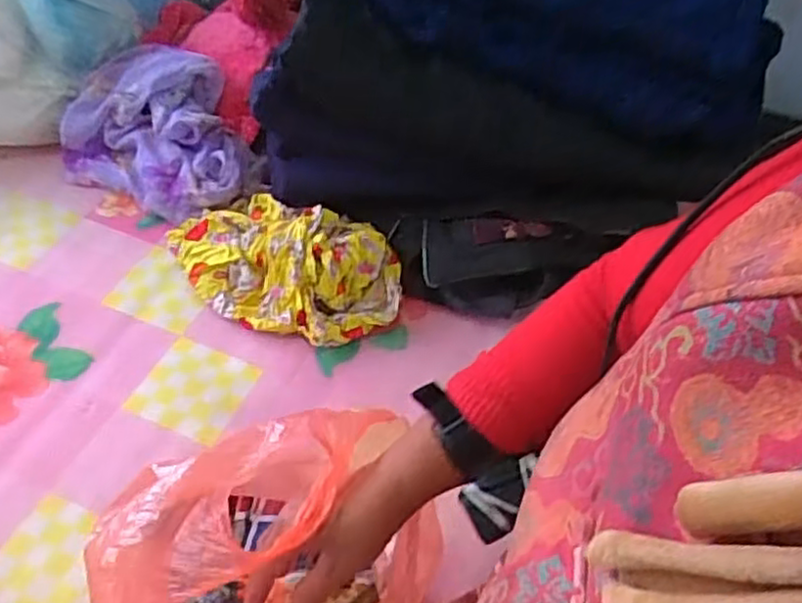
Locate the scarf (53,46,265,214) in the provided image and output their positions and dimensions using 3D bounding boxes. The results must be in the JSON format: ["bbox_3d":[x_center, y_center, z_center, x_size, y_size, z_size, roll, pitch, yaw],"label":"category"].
[{"bbox_3d":[-0.328,-0.222,0.974,0.229,0.109,0.259,-22,56,-22],"label":"scarf"}]

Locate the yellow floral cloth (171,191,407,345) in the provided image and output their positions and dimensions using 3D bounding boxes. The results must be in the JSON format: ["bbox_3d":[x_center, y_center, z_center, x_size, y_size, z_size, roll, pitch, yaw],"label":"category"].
[{"bbox_3d":[-0.139,-0.055,0.873,0.295,0.077,0.181,21,51,12],"label":"yellow floral cloth"}]

